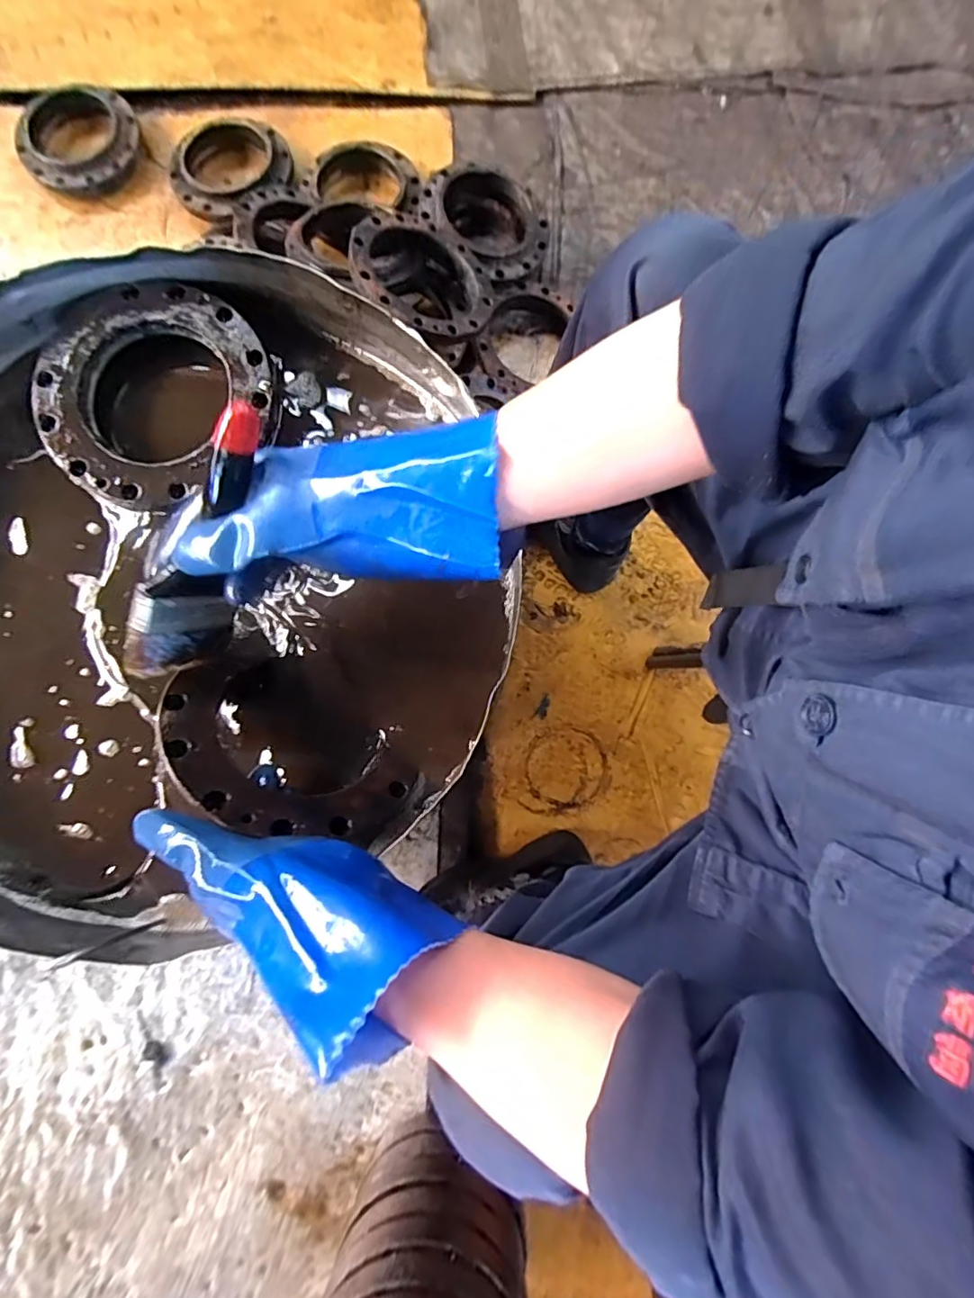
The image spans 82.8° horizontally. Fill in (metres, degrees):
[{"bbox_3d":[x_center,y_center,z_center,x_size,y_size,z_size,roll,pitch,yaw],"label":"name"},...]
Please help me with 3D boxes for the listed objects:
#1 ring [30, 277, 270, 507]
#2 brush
[{"bbox_3d":[-0.300,-0.229,0.495,0.197,0.021,0.198,0,85,-3],"label":"ring"},{"bbox_3d":[-0.189,-0.066,0.370,0.034,0.057,0.203,35,114,7],"label":"brush"}]

